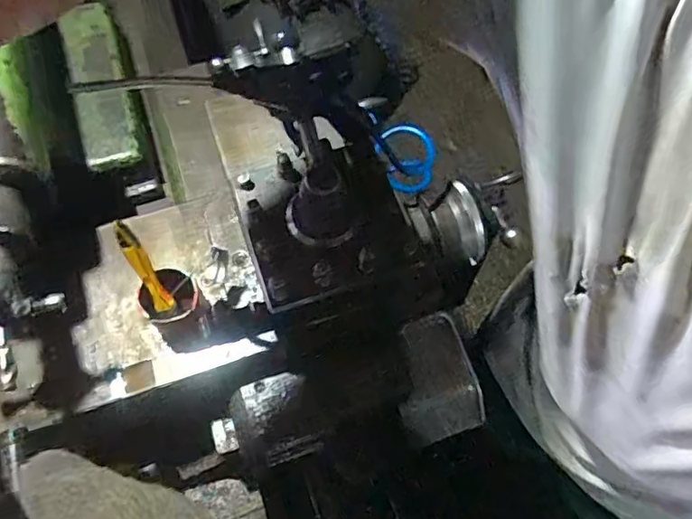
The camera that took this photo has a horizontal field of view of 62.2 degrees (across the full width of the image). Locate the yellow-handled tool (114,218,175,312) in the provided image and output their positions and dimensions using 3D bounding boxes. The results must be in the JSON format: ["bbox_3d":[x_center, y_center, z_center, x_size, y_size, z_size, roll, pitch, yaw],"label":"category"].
[{"bbox_3d":[-0.201,0.009,0.570,0.018,0.101,0.017,-29,30,-15],"label":"yellow-handled tool"}]

